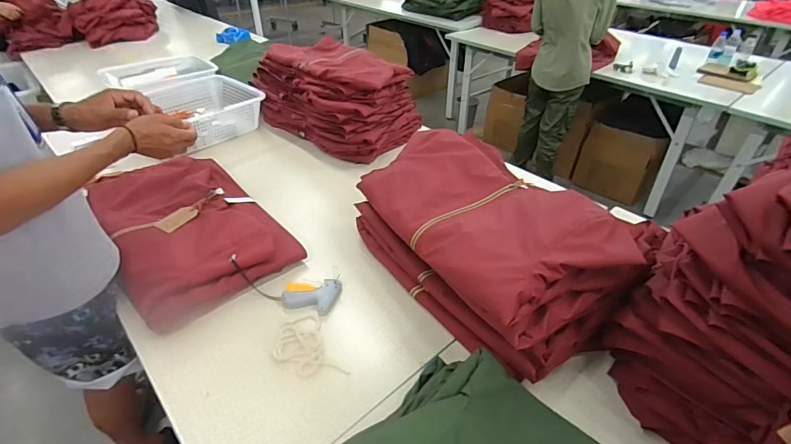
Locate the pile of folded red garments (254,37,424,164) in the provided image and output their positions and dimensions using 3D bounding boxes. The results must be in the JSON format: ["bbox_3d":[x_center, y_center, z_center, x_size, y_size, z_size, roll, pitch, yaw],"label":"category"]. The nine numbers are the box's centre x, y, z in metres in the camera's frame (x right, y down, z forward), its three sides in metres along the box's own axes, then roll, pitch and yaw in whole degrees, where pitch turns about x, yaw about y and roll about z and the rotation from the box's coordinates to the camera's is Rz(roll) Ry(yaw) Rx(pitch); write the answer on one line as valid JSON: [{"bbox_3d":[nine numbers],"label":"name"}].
[{"bbox_3d":[-0.222,-0.474,1.510,0.562,0.252,0.355,29,45,31],"label":"pile of folded red garments"}]

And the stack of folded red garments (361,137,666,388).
[{"bbox_3d":[0.199,0.027,0.903,0.372,0.266,0.567,-18,42,-24],"label":"stack of folded red garments"}]

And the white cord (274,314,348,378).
[{"bbox_3d":[-0.180,0.253,0.808,0.106,0.007,0.163,-18,42,-23],"label":"white cord"}]

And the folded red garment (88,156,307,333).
[{"bbox_3d":[-0.525,0.006,1.055,0.367,0.076,0.598,-25,45,-30],"label":"folded red garment"}]

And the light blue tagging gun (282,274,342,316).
[{"bbox_3d":[-0.186,0.155,0.920,0.113,0.024,0.104,9,38,10],"label":"light blue tagging gun"}]

